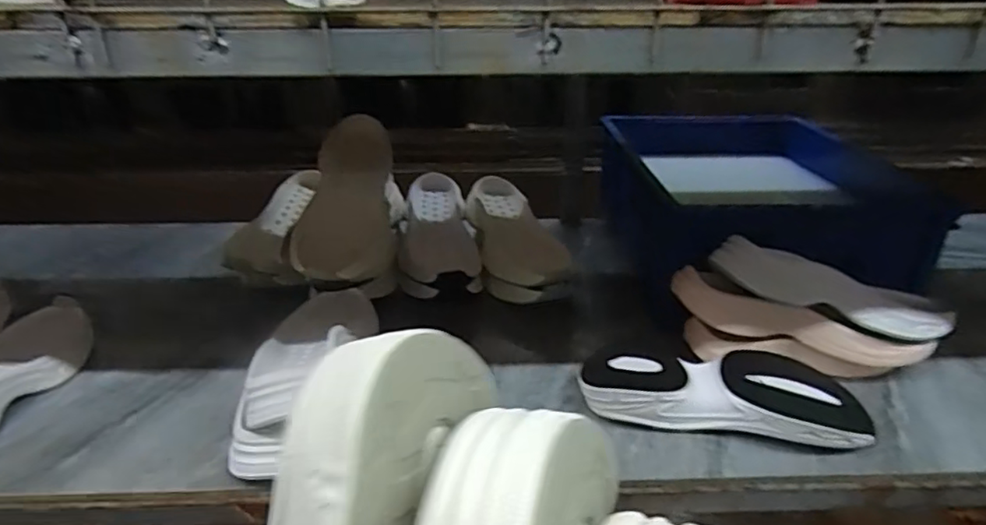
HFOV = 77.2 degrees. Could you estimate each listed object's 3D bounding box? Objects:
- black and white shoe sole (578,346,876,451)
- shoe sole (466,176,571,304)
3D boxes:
[{"bbox_3d":[0.227,0.128,0.621,0.272,0.049,0.112,3,23,8],"label":"black and white shoe sole"},{"bbox_3d":[0.031,-0.042,0.901,0.110,0.071,0.272,-6,41,-14],"label":"shoe sole"}]

